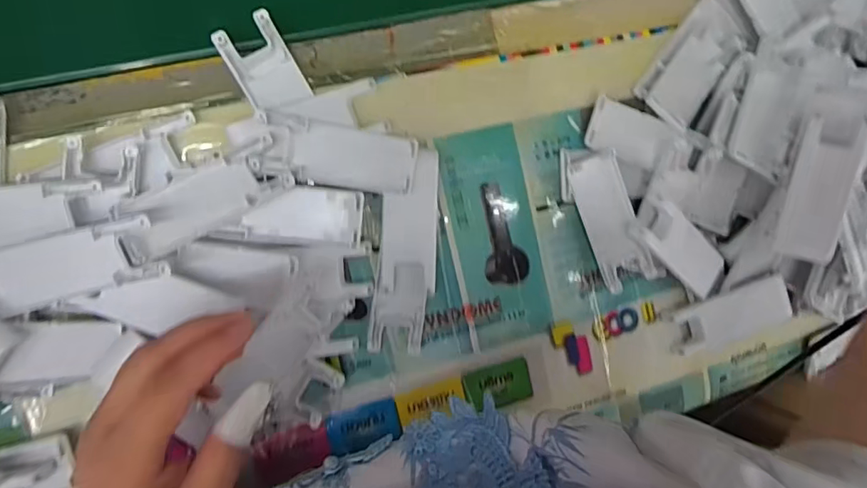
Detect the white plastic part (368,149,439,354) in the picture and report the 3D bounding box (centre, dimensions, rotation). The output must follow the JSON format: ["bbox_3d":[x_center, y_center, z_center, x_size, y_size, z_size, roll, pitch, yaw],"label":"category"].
[{"bbox_3d":[-0.018,0.006,0.374,0.041,0.018,0.139,6,92,-15],"label":"white plastic part"}]

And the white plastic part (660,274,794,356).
[{"bbox_3d":[0.242,0.059,0.434,0.099,0.021,0.040,-19,92,-9],"label":"white plastic part"}]

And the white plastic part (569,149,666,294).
[{"bbox_3d":[0.140,-0.017,0.405,0.040,0.015,0.107,-25,99,-12],"label":"white plastic part"}]

